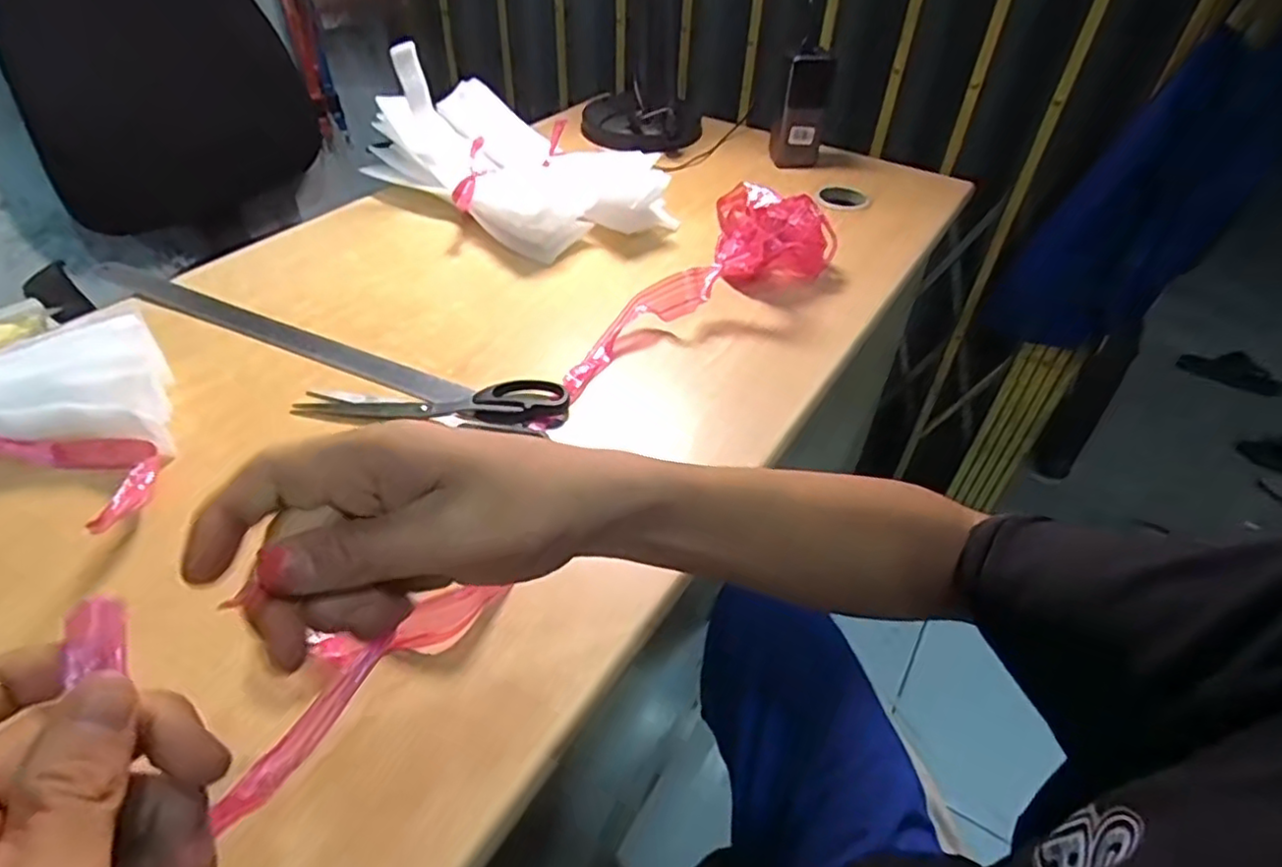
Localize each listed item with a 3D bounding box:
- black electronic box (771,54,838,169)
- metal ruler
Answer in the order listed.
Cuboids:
[{"bbox_3d":[0.200,-0.401,0.839,0.062,0.128,0.030,10,44,7],"label":"black electronic box"},{"bbox_3d":[-0.328,-0.092,0.590,0.432,0.009,0.031,19,44,19],"label":"metal ruler"}]

